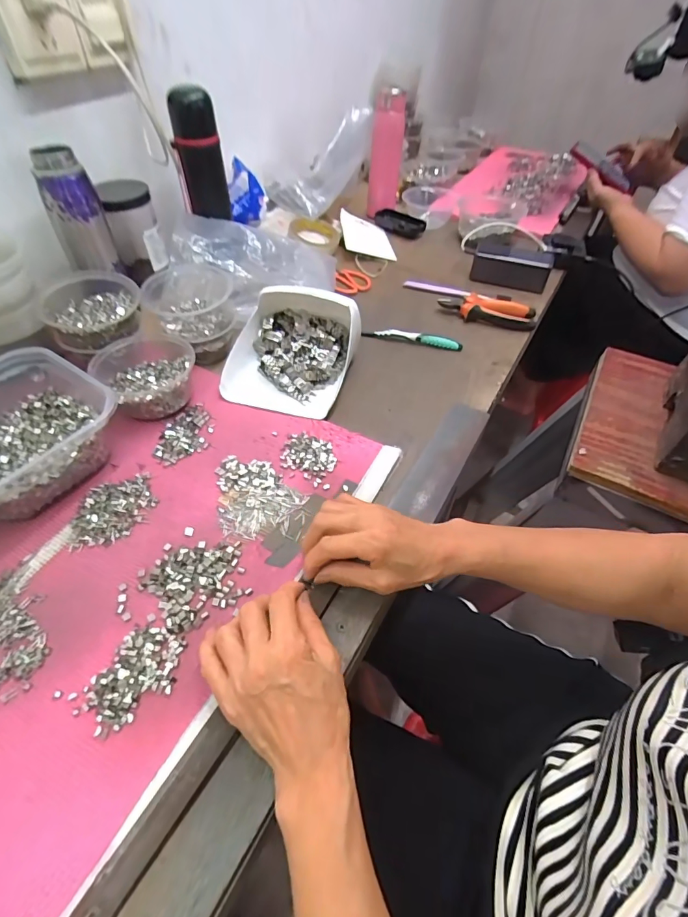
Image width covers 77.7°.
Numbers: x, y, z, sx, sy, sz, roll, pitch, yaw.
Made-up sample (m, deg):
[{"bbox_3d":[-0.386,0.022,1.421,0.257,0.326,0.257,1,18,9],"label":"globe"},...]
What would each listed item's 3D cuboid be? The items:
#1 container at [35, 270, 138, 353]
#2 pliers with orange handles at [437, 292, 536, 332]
[{"bbox_3d":[-0.318,-0.190,0.543,0.114,0.042,0.117,-9,50,-9],"label":"container"},{"bbox_3d":[0.228,-0.238,0.684,0.148,0.019,0.054,15,51,11],"label":"pliers with orange handles"}]

